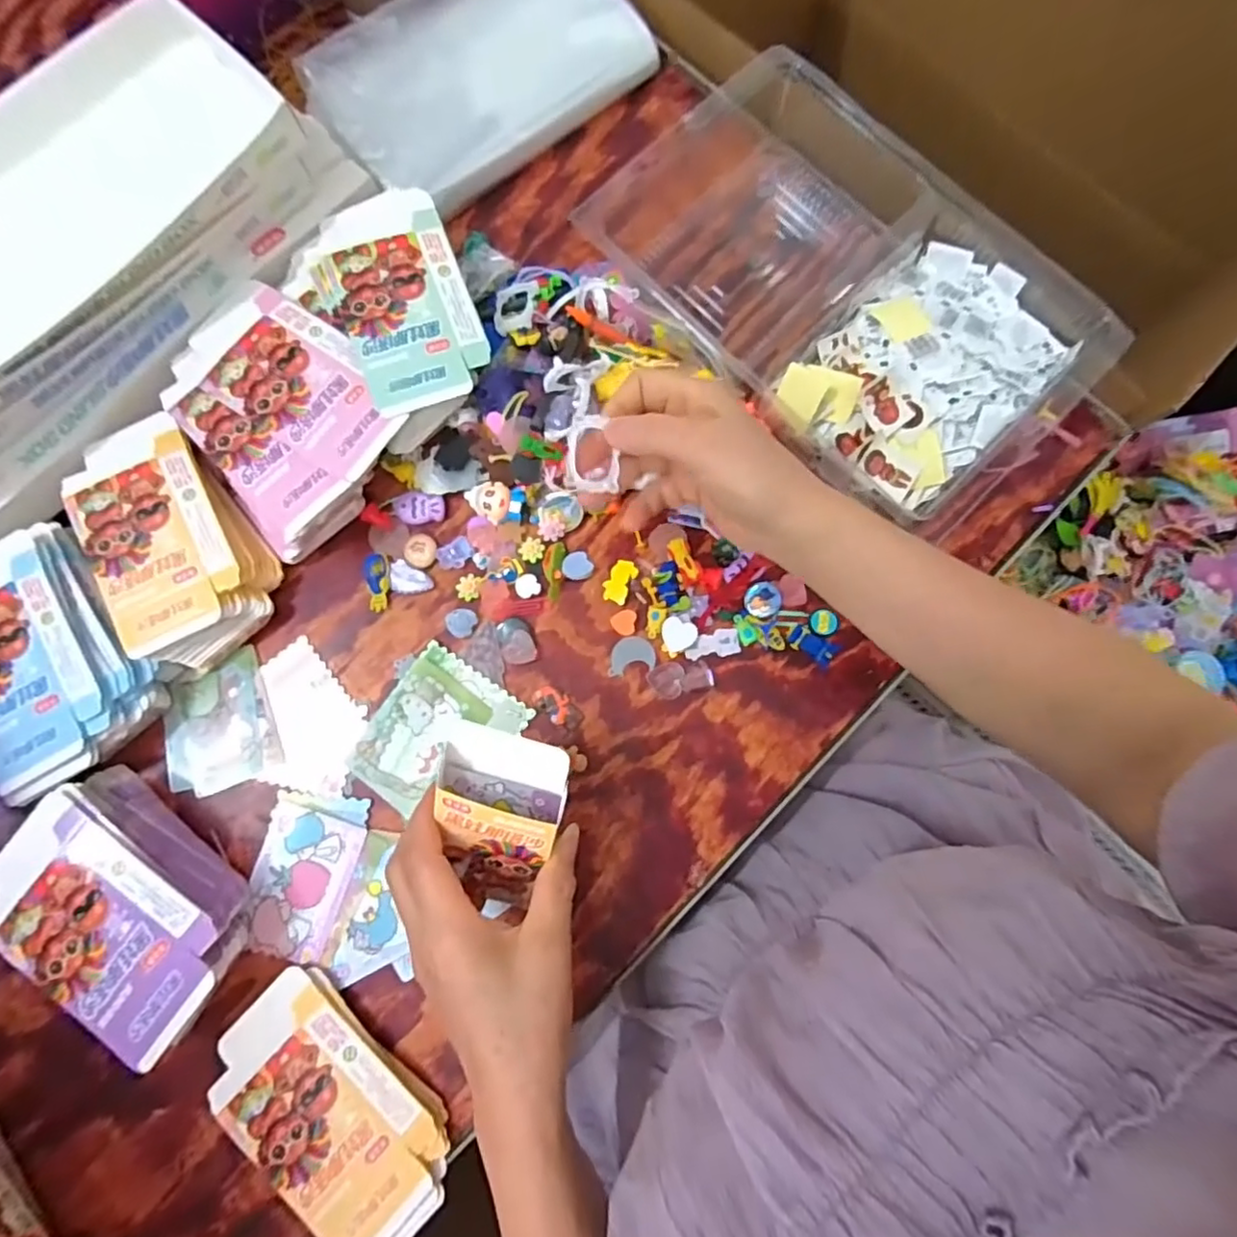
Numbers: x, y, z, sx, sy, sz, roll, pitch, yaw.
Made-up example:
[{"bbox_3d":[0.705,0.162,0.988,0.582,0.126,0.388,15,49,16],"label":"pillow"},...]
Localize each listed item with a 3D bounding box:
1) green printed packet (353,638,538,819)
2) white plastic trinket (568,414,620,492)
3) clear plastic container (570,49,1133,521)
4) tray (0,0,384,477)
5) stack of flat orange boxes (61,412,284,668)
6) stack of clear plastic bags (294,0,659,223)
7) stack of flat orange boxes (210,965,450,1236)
[{"bbox_3d":[-0.122,0.078,0.427,0.084,0.007,0.100,35,82,7],"label":"green printed packet"},{"bbox_3d":[-0.014,-0.093,0.364,0.030,0.004,0.042,6,115,13],"label":"white plastic trinket"},{"bbox_3d":[0.148,-0.237,0.460,0.204,0.063,0.346,-39,81,-6],"label":"clear plastic container"},{"bbox_3d":[-0.358,-0.240,0.417,0.370,0.078,0.172,-40,81,-6],"label":"tray"},{"bbox_3d":[-0.299,-0.049,0.435,0.098,0.047,0.149,-32,81,-5],"label":"stack of flat orange boxes"},{"bbox_3d":[-0.108,-0.432,0.503,0.247,0.041,0.163,-41,81,-6],"label":"stack of clear plastic bags"},{"bbox_3d":[-0.169,0.294,0.380,0.086,0.019,0.156,-43,82,-6],"label":"stack of flat orange boxes"}]

